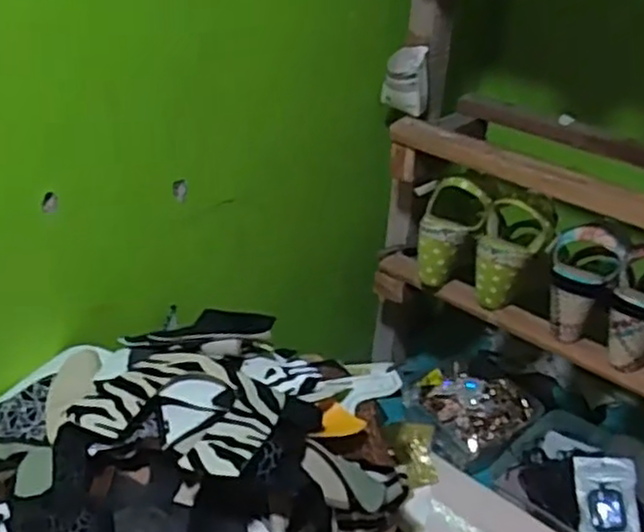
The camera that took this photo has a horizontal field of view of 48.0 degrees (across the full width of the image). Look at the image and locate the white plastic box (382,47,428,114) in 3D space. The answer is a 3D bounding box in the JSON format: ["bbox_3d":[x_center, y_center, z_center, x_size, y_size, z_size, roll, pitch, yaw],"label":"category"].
[{"bbox_3d":[0.108,-0.236,0.924,0.057,0.081,0.035,10,30,7],"label":"white plastic box"}]

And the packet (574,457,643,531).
[{"bbox_3d":[0.351,0.284,0.889,0.070,0.012,0.098,-4,58,16],"label":"packet"}]

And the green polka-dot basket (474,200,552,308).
[{"bbox_3d":[0.236,-0.016,0.905,0.080,0.135,0.073,15,31,16],"label":"green polka-dot basket"}]

